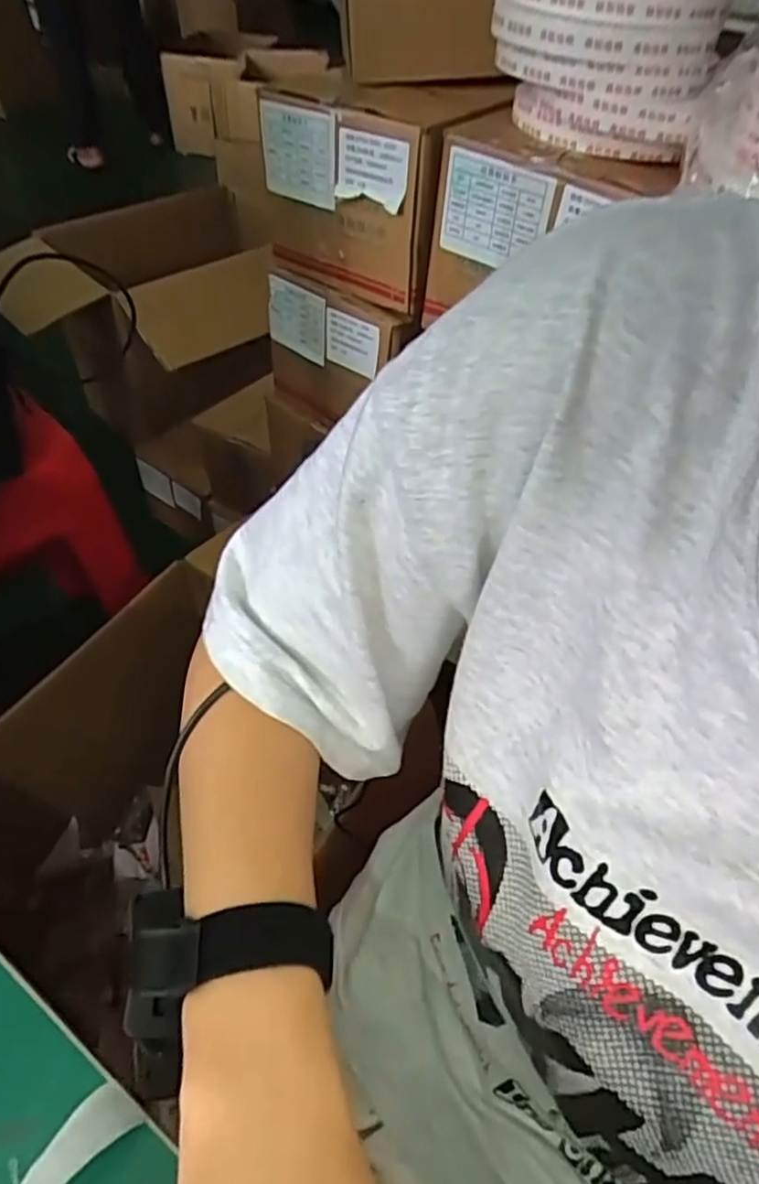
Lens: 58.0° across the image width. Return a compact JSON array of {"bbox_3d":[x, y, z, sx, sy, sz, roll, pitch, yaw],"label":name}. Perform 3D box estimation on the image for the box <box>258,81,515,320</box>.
[{"bbox_3d":[0.010,-0.438,0.726,0.209,0.177,0.173,30,54,21],"label":"box"}]

